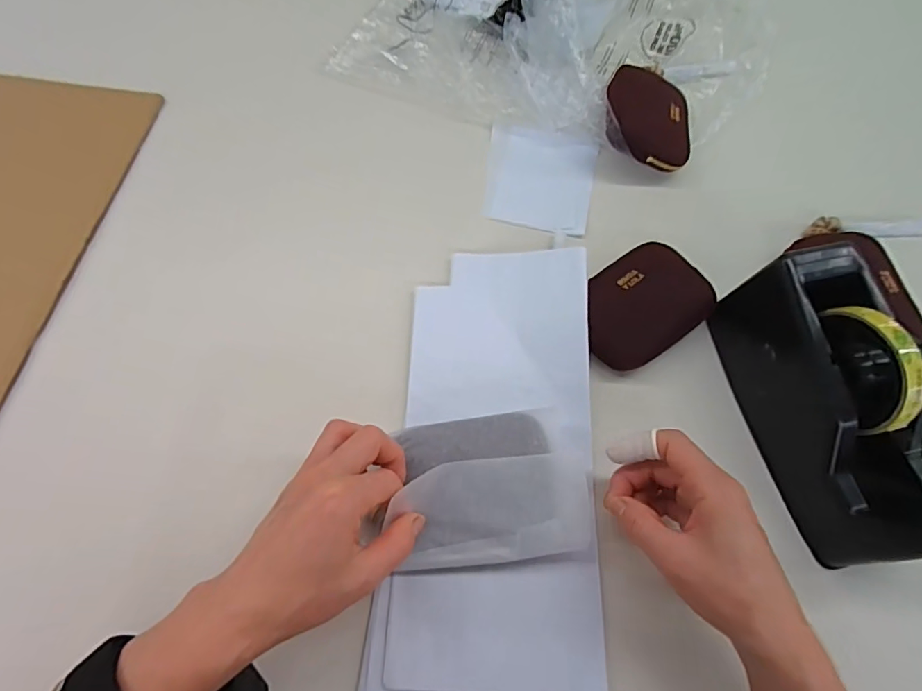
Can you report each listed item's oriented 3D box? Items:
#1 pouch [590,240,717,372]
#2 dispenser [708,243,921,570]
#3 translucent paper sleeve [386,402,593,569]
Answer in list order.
[{"bbox_3d":[0.147,-0.034,0.390,0.108,0.026,0.079,-33,73,-13],"label":"pouch"},{"bbox_3d":[0.259,0.037,0.324,0.072,0.104,0.201,-13,70,-7],"label":"dispenser"},{"bbox_3d":[0.022,0.094,0.320,0.128,0.024,0.095,-8,69,-5],"label":"translucent paper sleeve"}]

